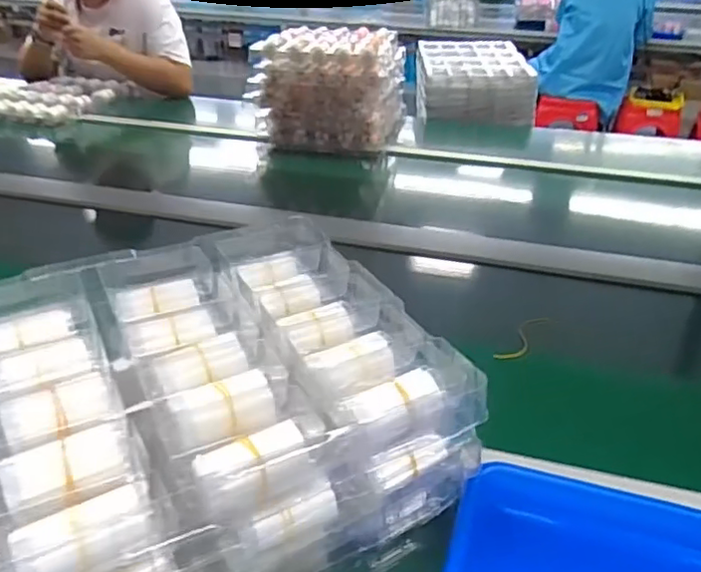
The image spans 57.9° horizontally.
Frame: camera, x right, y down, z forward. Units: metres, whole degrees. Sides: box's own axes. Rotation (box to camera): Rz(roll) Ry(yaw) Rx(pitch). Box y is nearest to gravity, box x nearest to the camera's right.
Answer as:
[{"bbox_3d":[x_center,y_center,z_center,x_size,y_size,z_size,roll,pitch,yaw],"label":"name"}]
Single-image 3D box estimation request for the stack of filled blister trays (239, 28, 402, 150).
[{"bbox_3d":[-0.038,-0.491,1.551,0.315,0.226,0.351,8,29,11],"label":"stack of filled blister trays"}]

